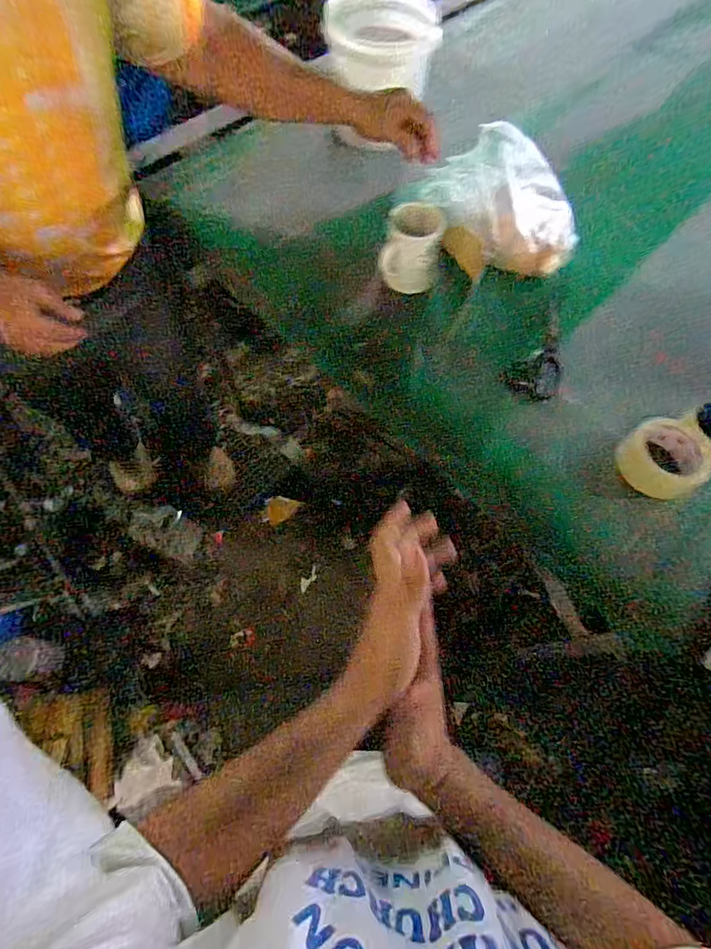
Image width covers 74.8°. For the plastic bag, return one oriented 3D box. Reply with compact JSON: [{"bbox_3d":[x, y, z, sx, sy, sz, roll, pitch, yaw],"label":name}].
[{"bbox_3d":[0.251,-0.454,0.762,0.267,0.168,0.154,24,67,9],"label":"plastic bag"}]

